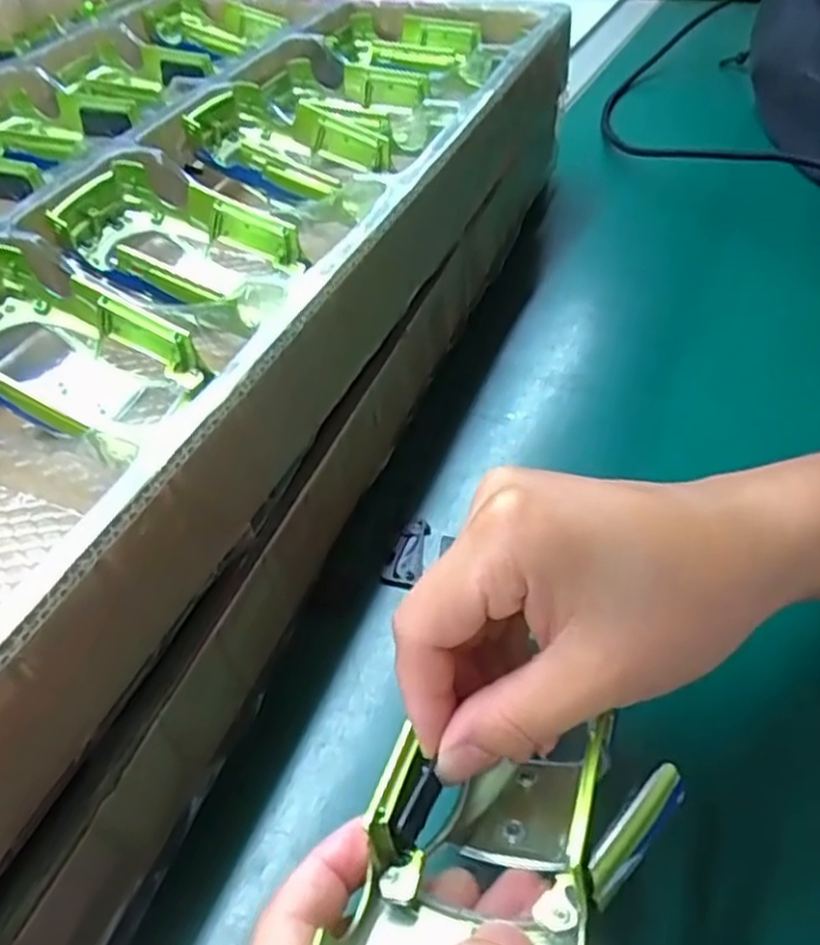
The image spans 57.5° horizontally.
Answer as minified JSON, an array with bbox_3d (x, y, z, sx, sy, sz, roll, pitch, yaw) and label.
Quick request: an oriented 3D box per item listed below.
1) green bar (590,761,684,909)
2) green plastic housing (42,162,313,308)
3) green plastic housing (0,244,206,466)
[{"bbox_3d":[0.052,0.082,0.172,0.036,0.004,0.009,-36,78,-31],"label":"green bar"},{"bbox_3d":[-0.102,-0.100,0.318,0.089,0.036,0.058,20,51,24],"label":"green plastic housing"},{"bbox_3d":[-0.132,-0.048,0.274,0.094,0.040,0.053,18,50,23],"label":"green plastic housing"}]

